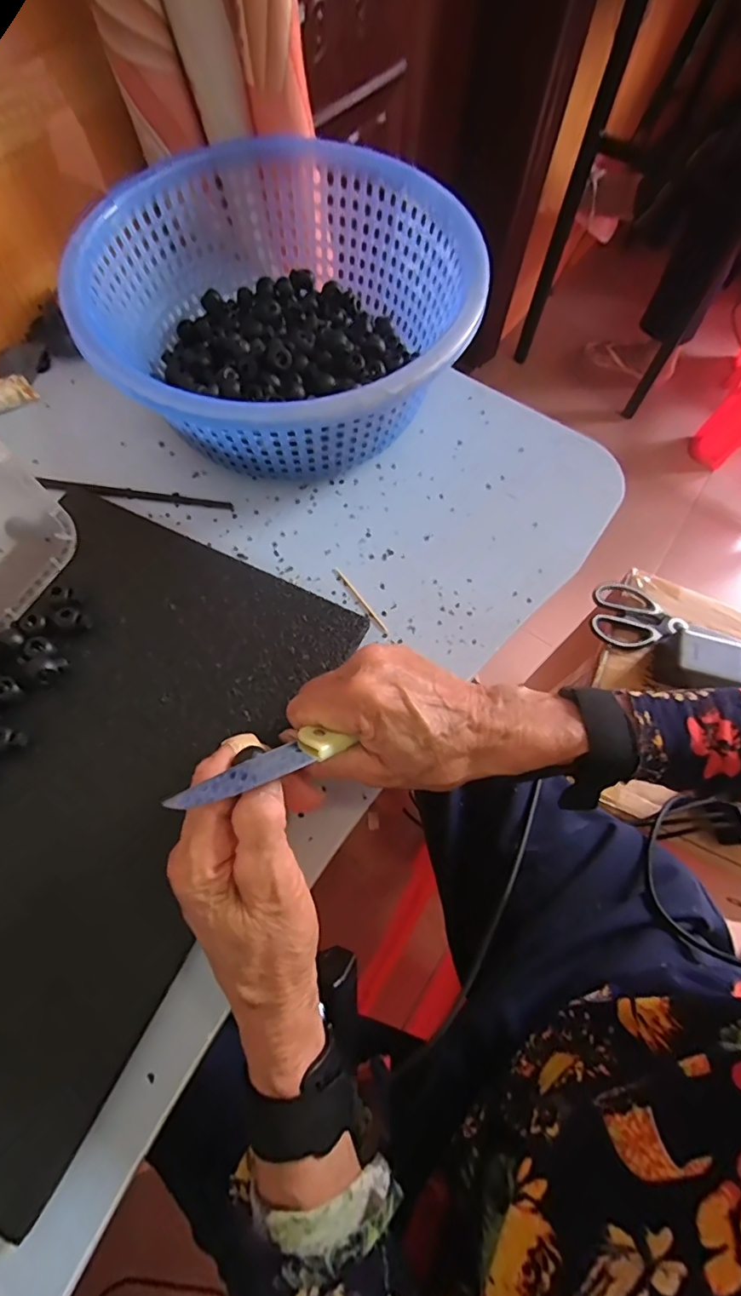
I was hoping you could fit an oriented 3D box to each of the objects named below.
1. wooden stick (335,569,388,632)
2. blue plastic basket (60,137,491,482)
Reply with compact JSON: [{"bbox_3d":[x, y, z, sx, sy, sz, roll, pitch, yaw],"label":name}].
[{"bbox_3d":[-0.006,-0.035,0.365,0.004,0.004,0.059,-33,71,-16],"label":"wooden stick"},{"bbox_3d":[-0.064,-0.236,0.387,0.262,0.110,0.268,1,66,-2],"label":"blue plastic basket"}]

